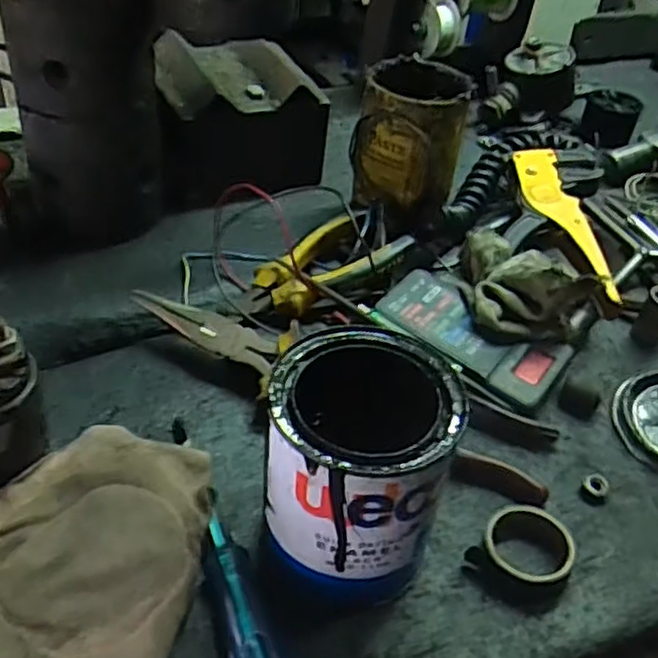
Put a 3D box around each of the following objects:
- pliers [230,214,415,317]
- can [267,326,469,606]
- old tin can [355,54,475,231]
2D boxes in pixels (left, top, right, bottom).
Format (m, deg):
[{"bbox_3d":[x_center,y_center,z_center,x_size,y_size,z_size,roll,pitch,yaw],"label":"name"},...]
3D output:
[{"bbox_3d":[-0.009,-0.043,0.473,0.126,0.028,0.058,-20,48,-27],"label":"pliers"},{"bbox_3d":[0.012,0.064,0.322,0.077,0.110,0.080,4,41,-4],"label":"can"},{"bbox_3d":[0.059,-0.136,0.511,0.073,0.091,0.086,13,42,6],"label":"old tin can"}]

